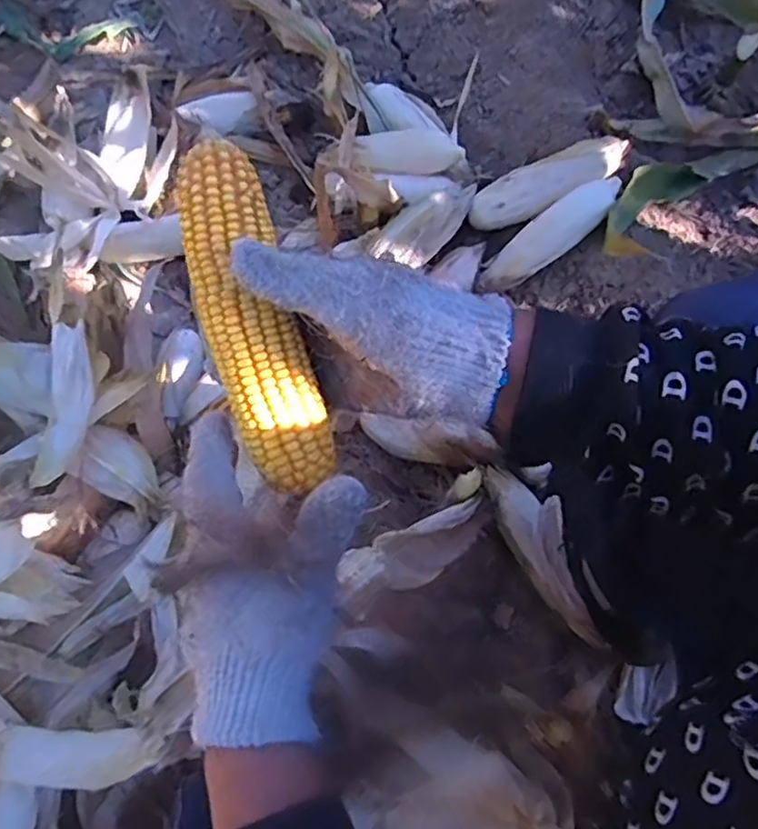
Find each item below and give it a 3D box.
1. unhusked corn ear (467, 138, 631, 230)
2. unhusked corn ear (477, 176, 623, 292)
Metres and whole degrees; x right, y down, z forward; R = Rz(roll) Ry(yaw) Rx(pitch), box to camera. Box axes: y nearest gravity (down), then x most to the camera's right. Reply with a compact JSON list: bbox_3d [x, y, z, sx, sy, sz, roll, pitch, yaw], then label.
[{"bbox_3d":[0.237,-0.329,0.929,0.230,0.044,0.062,-20,73,24],"label":"unhusked corn ear"},{"bbox_3d":[0.242,-0.253,0.923,0.230,0.048,0.056,-37,76,16],"label":"unhusked corn ear"}]

